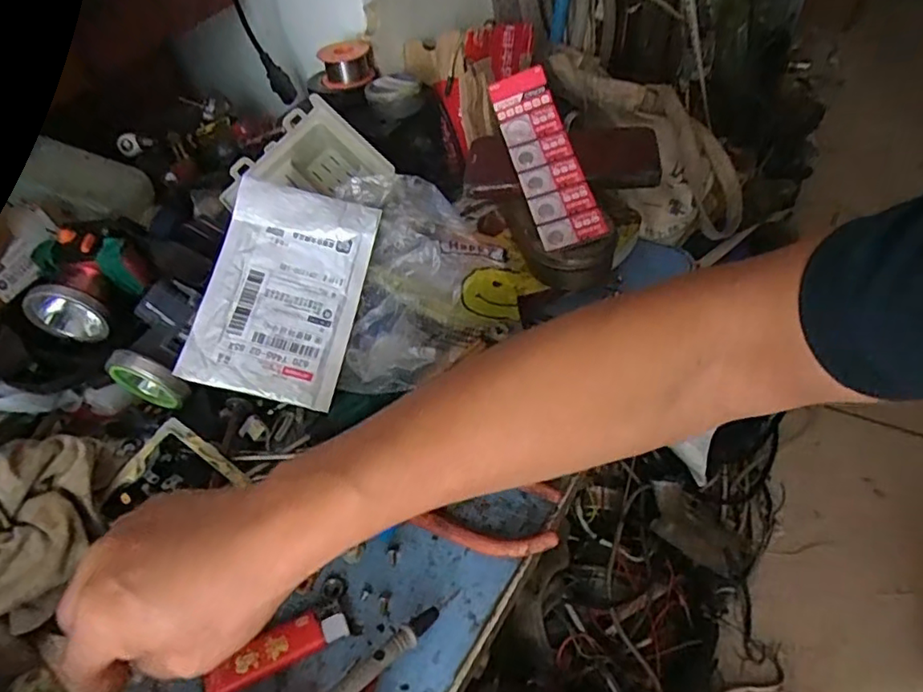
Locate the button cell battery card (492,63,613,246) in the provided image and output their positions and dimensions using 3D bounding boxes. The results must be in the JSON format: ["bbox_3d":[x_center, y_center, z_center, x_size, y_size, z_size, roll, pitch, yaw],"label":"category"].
[{"bbox_3d":[0.069,-0.159,0.497,0.049,0.019,0.176,-18,65,8],"label":"button cell battery card"}]

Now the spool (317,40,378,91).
[{"bbox_3d":[-0.119,-0.292,0.614,0.056,0.032,0.056,-11,48,-3],"label":"spool"}]

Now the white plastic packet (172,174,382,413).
[{"bbox_3d":[-0.131,-0.042,0.438,0.107,0.014,0.160,14,73,-7],"label":"white plastic packet"}]

